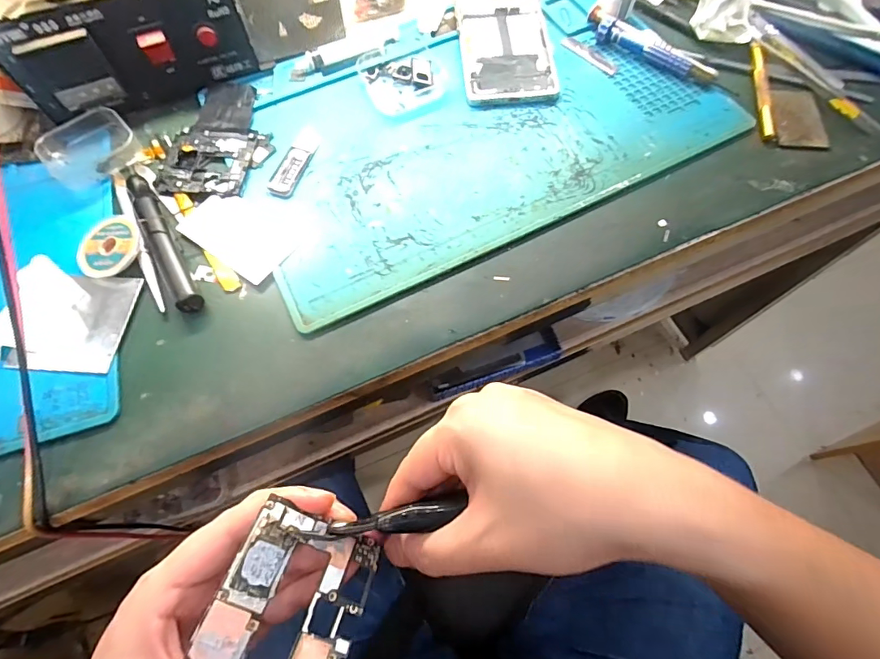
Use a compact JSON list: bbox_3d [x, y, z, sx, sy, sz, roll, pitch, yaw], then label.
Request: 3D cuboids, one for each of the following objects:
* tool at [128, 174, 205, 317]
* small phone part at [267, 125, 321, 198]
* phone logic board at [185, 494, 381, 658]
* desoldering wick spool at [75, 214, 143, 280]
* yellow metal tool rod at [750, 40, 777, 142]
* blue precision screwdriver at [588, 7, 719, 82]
[{"bbox_3d":[-0.192,-0.064,0.314,0.013,0.014,0.124,-29,70,-11],"label":"tool"},{"bbox_3d":[-0.110,-0.130,0.346,0.020,0.004,0.068,16,68,7],"label":"small phone part"},{"bbox_3d":[-0.057,0.110,0.182,0.055,0.006,0.063,33,49,-14],"label":"phone logic board"},{"bbox_3d":[-0.227,-0.057,0.310,0.042,0.011,0.045,0,67,0],"label":"desoldering wick spool"},{"bbox_3d":[0.258,-0.194,0.364,0.010,0.010,0.097,6,67,3],"label":"yellow metal tool rod"},{"bbox_3d":[0.175,-0.236,0.379,0.114,0.014,0.023,32,71,13],"label":"blue precision screwdriver"}]

